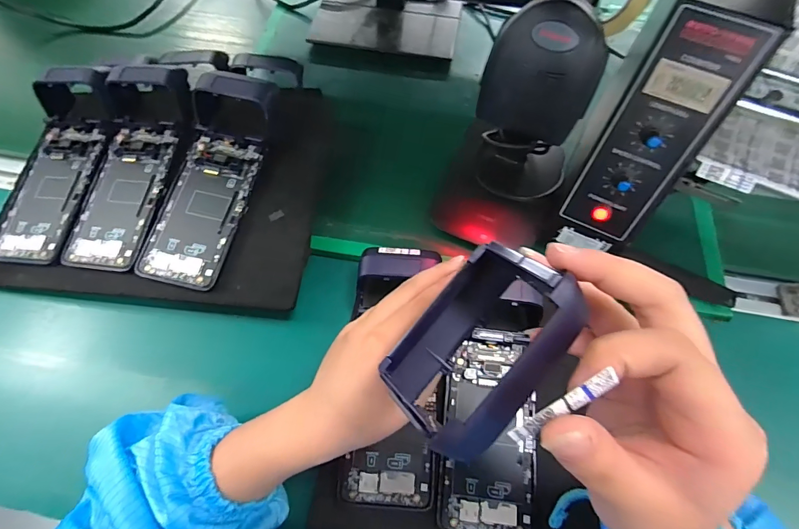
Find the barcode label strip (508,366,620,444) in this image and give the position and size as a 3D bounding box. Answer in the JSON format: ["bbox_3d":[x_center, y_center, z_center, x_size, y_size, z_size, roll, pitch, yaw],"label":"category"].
[{"bbox_3d":[0.052,0.046,0.127,0.037,0.006,0.005,-35,67,6],"label":"barcode label strip"}]

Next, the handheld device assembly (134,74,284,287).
[{"bbox_3d":[-0.191,-0.091,0.396,0.093,0.069,0.218,12,63,5],"label":"handheld device assembly"}]

